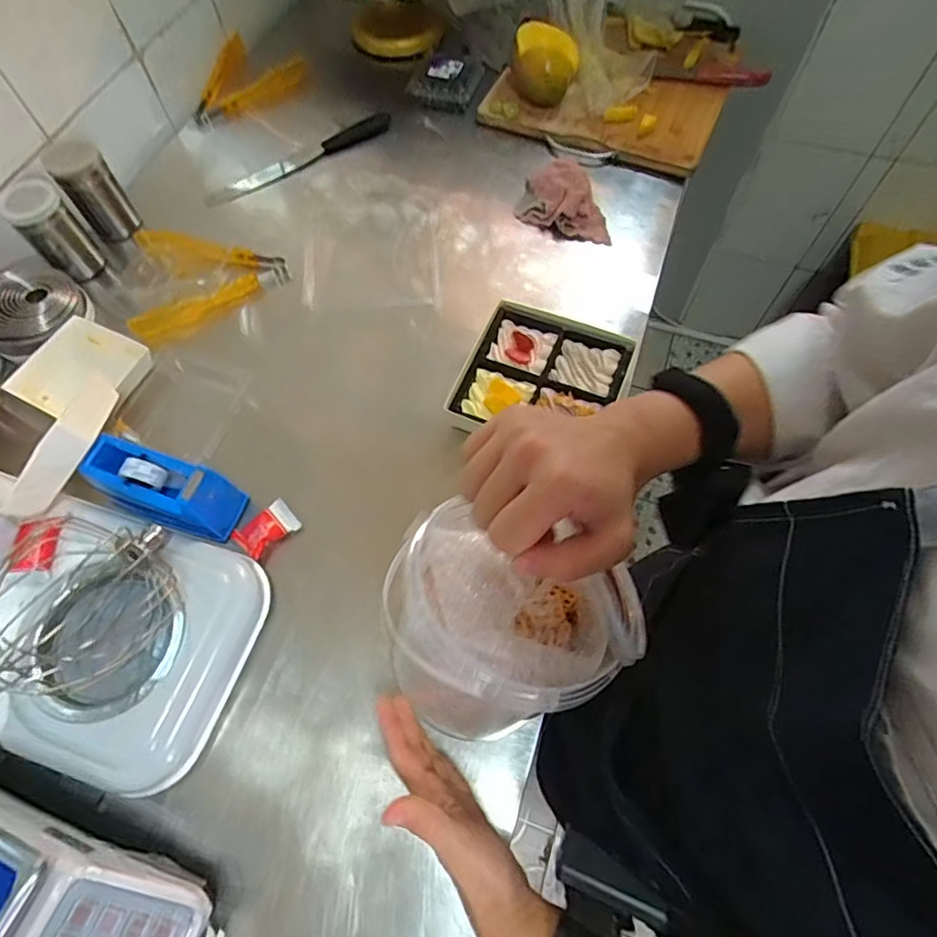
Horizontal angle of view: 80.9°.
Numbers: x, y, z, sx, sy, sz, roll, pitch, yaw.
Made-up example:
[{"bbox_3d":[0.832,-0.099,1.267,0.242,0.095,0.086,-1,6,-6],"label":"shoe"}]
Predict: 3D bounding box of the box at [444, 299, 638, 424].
[{"bbox_3d":[0.087,-0.101,0.649,0.183,0.047,0.175,18,66,10],"label":"box"}]

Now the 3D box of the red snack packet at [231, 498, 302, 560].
[{"bbox_3d":[-0.215,0.064,0.585,0.061,0.012,0.041,-39,69,-16],"label":"red snack packet"}]

